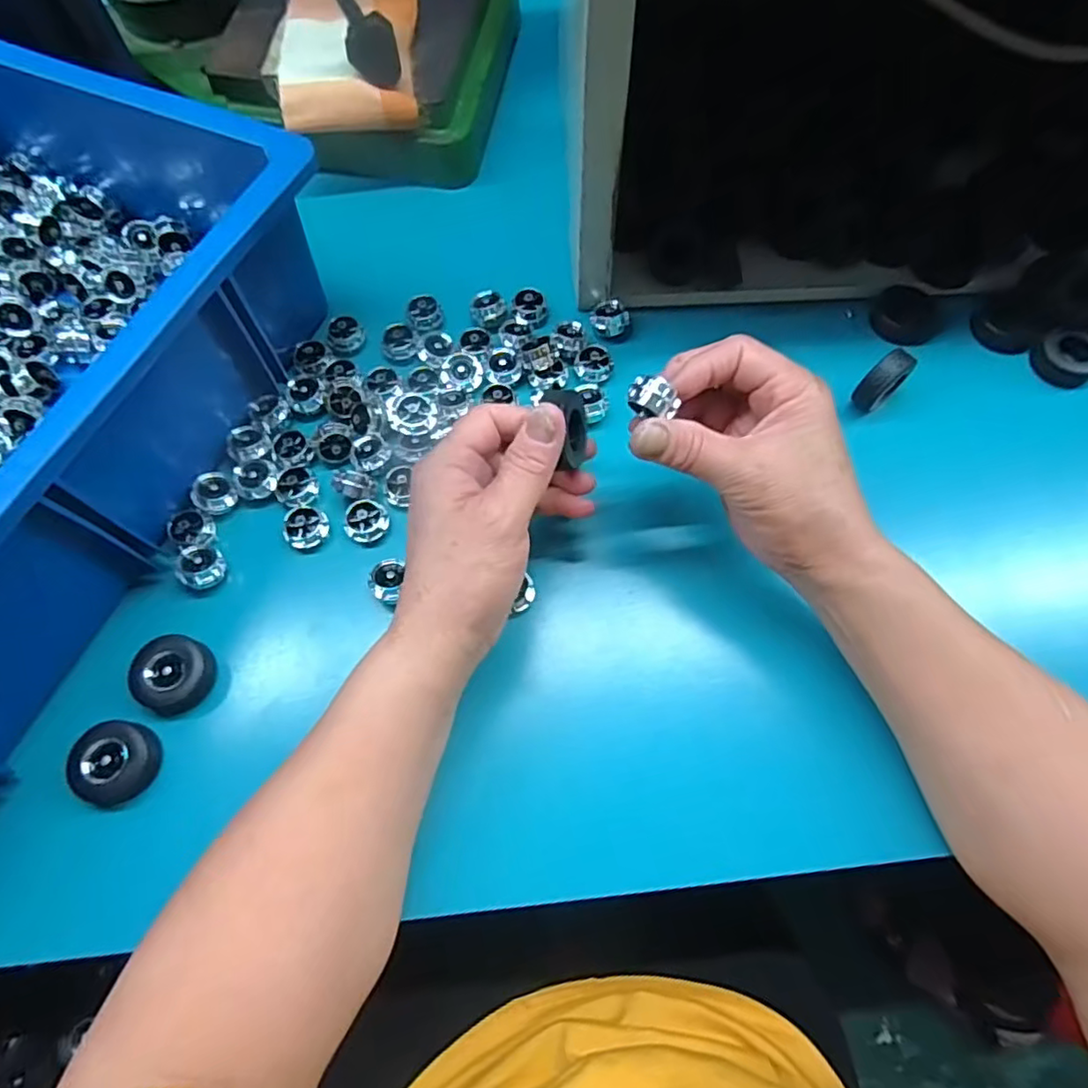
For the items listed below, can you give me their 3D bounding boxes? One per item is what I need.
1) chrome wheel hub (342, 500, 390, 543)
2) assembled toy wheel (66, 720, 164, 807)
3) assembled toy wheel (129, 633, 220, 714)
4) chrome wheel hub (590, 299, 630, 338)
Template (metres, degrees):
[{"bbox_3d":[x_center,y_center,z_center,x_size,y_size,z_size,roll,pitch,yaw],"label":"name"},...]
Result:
[{"bbox_3d":[-0.102,-0.012,0.358,0.024,0.014,0.023,0,70,0],"label":"chrome wheel hub"},{"bbox_3d":[-0.212,0.107,0.305,0.037,0.015,0.038,0,70,0],"label":"assembled toy wheel"},{"bbox_3d":[-0.191,0.067,0.323,0.036,0.018,0.038,0,70,0],"label":"assembled toy wheel"},{"bbox_3d":[0.044,-0.150,0.413,0.025,0.014,0.020,6,70,2],"label":"chrome wheel hub"}]

